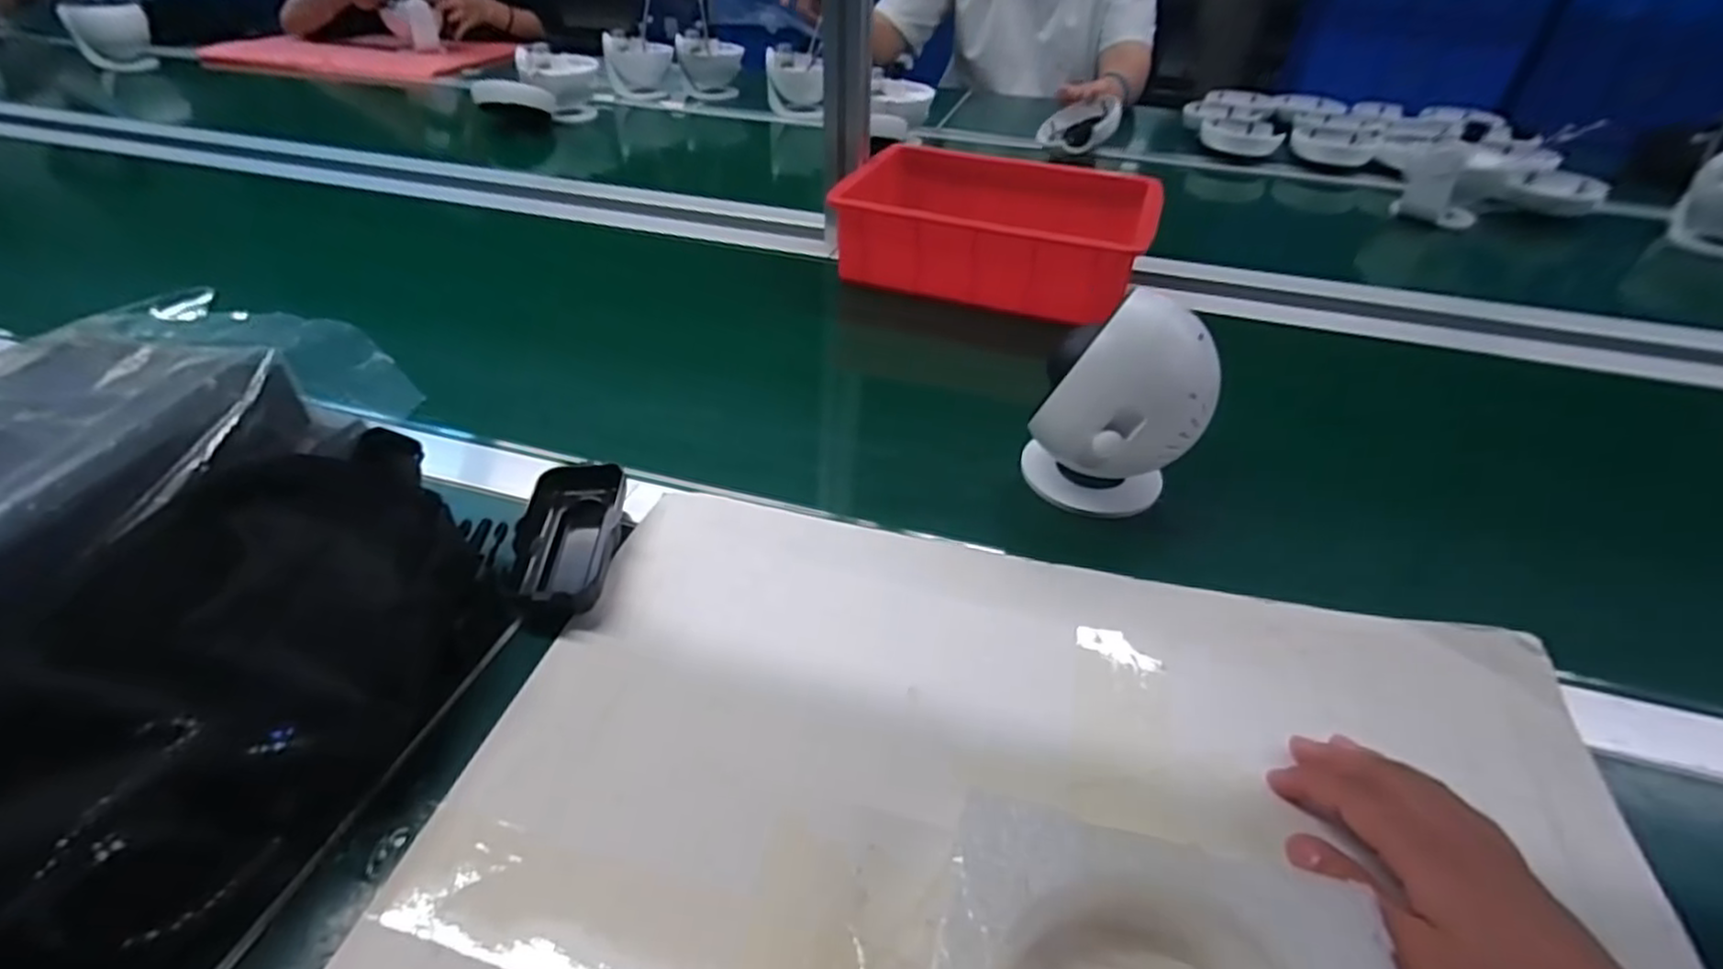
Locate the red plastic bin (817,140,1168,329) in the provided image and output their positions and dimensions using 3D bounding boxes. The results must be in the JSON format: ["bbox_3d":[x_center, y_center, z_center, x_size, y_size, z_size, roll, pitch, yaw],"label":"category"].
[{"bbox_3d":[0.132,-0.254,0.721,0.285,0.089,0.168,15,41,12],"label":"red plastic bin"}]

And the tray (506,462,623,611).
[{"bbox_3d":[-0.166,0.031,0.421,0.053,0.024,0.112,-1,40,-6],"label":"tray"}]

